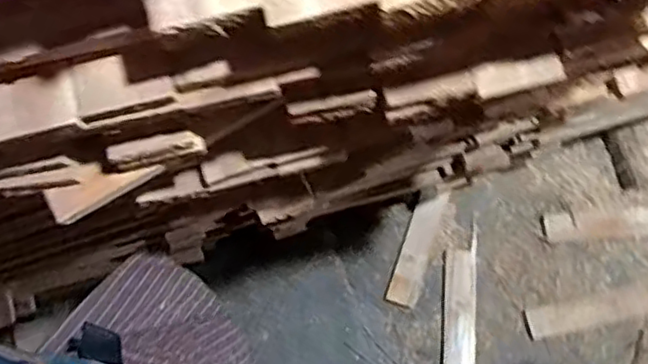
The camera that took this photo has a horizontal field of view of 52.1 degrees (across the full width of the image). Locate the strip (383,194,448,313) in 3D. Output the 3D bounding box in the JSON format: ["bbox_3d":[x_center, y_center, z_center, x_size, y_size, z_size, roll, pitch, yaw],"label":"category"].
[{"bbox_3d":[0.194,0.139,1.383,0.066,0.009,0.249,21,69,8],"label":"strip"}]

